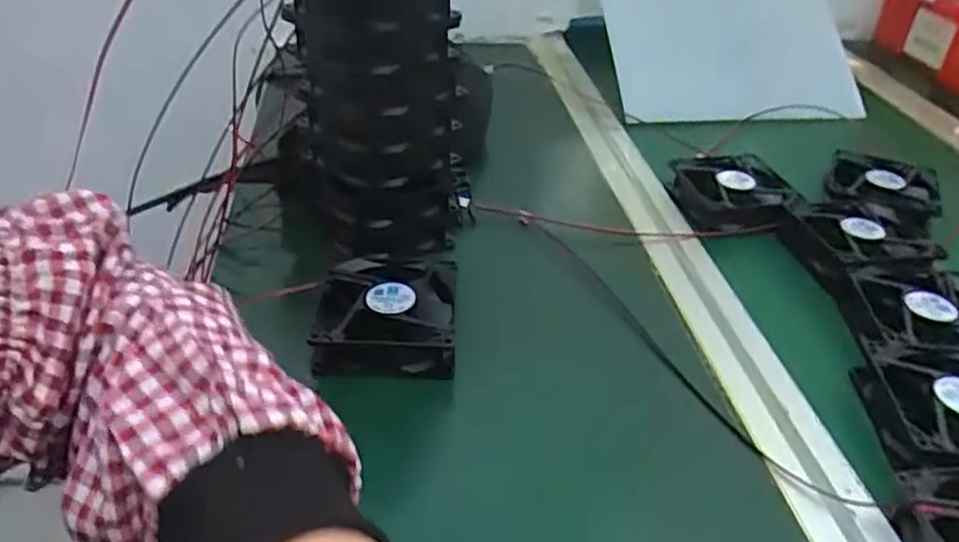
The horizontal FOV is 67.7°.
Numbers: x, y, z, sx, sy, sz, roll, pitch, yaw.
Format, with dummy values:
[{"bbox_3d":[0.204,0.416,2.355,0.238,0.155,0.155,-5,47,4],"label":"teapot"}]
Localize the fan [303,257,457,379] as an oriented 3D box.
[{"bbox_3d":[-0.053,0.022,0.415,0.076,0.021,0.079,2,36,-4],"label":"fan"}]

